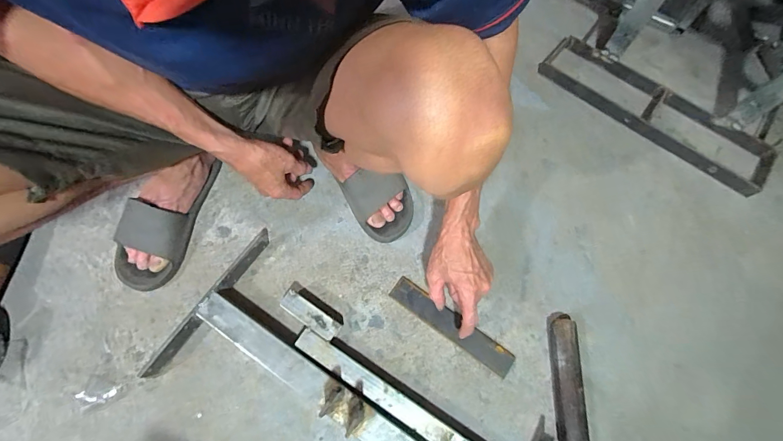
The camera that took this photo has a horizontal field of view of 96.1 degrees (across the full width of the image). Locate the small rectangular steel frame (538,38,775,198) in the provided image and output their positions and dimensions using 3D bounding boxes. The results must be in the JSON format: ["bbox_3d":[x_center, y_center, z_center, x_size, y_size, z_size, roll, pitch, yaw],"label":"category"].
[{"bbox_3d":[0.530,-0.231,0.716,0.460,0.017,0.142,38,71,12],"label":"small rectangular steel frame"}]

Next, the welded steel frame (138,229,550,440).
[{"bbox_3d":[-0.064,0.246,0.485,0.527,0.051,0.232,32,70,10],"label":"welded steel frame"}]

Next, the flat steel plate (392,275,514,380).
[{"bbox_3d":[0.091,0.162,0.548,0.207,0.006,0.037,35,71,12],"label":"flat steel plate"}]

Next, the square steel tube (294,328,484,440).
[{"bbox_3d":[0.016,0.255,0.491,0.340,0.036,0.037,30,70,10],"label":"square steel tube"}]

